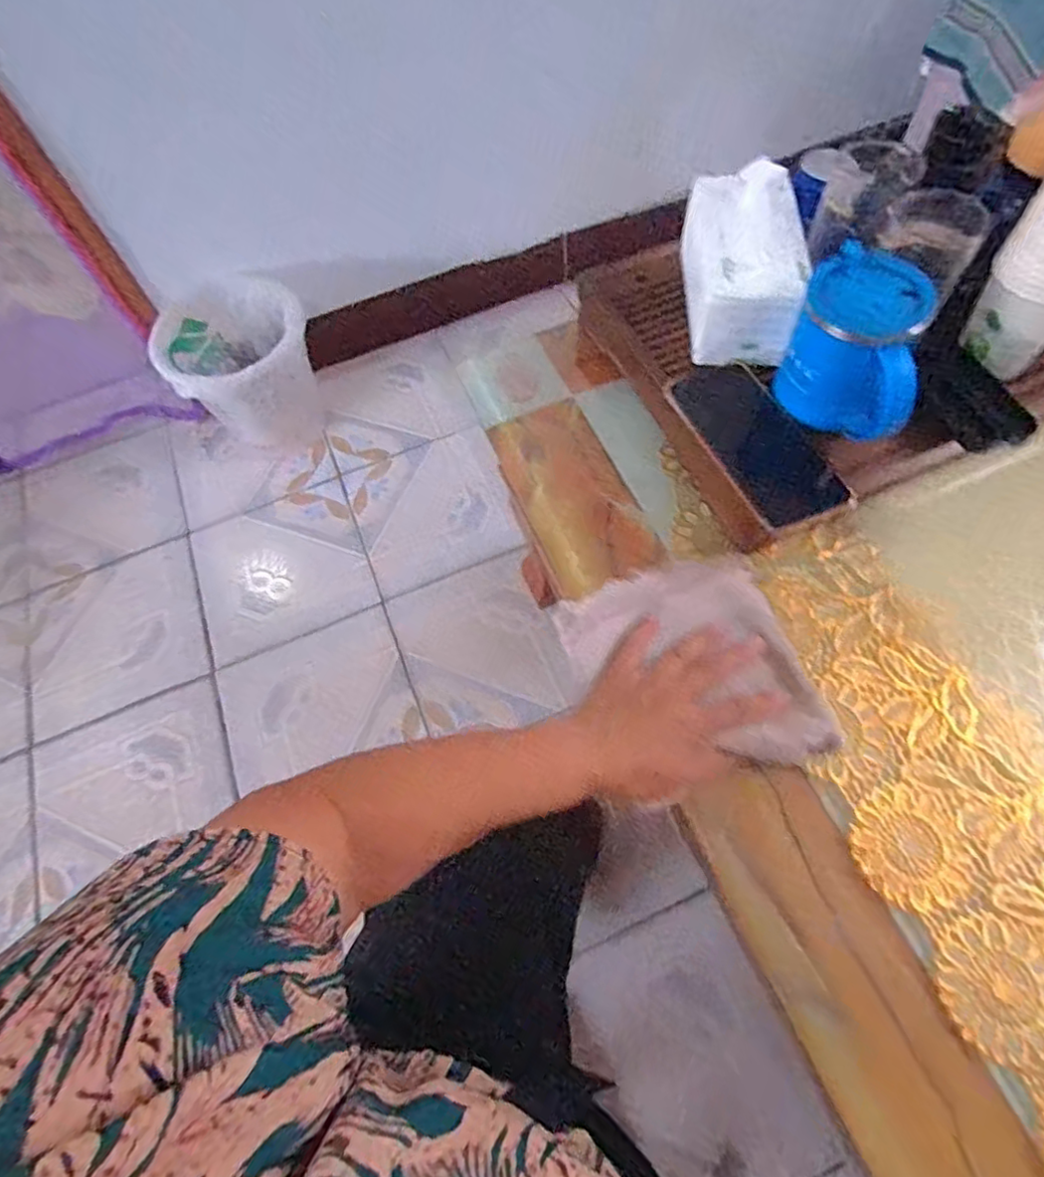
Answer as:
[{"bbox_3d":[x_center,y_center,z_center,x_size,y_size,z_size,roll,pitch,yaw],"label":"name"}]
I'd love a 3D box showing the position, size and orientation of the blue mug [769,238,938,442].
[{"bbox_3d":[0.255,-0.184,0.462,0.099,0.089,0.088,26,68,17],"label":"blue mug"}]

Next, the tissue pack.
[{"bbox_3d":[0.191,-0.282,0.527,0.088,0.131,0.152,1,63,5],"label":"tissue pack"}]

